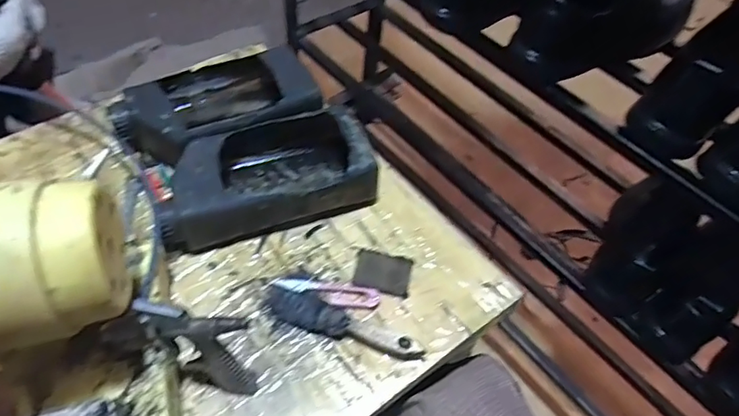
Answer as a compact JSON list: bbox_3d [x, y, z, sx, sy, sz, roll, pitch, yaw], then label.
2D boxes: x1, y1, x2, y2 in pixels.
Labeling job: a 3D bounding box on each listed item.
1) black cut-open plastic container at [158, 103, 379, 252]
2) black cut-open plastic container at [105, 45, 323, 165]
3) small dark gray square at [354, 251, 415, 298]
[{"bbox_3d":[-0.112,-0.039,0.545,0.211,0.065,0.121,-15,56,-15],"label":"black cut-open plastic container"},{"bbox_3d":[-0.170,-0.110,0.596,0.217,0.064,0.125,-26,60,-21],"label":"black cut-open plastic container"},{"bbox_3d":[0.014,0.062,0.505,0.053,0.011,0.041,12,54,5],"label":"small dark gray square"}]

